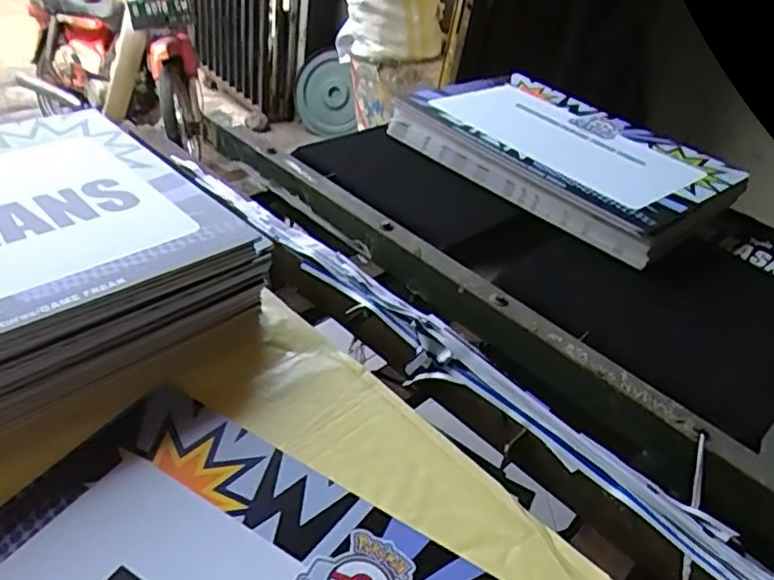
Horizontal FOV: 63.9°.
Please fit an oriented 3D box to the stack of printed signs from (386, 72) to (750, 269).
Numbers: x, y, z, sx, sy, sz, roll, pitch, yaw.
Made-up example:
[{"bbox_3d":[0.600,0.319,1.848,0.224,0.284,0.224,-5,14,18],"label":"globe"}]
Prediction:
[{"bbox_3d":[0.347,-0.285,1.241,0.421,0.066,0.611,-25,49,-38],"label":"stack of printed signs"}]

